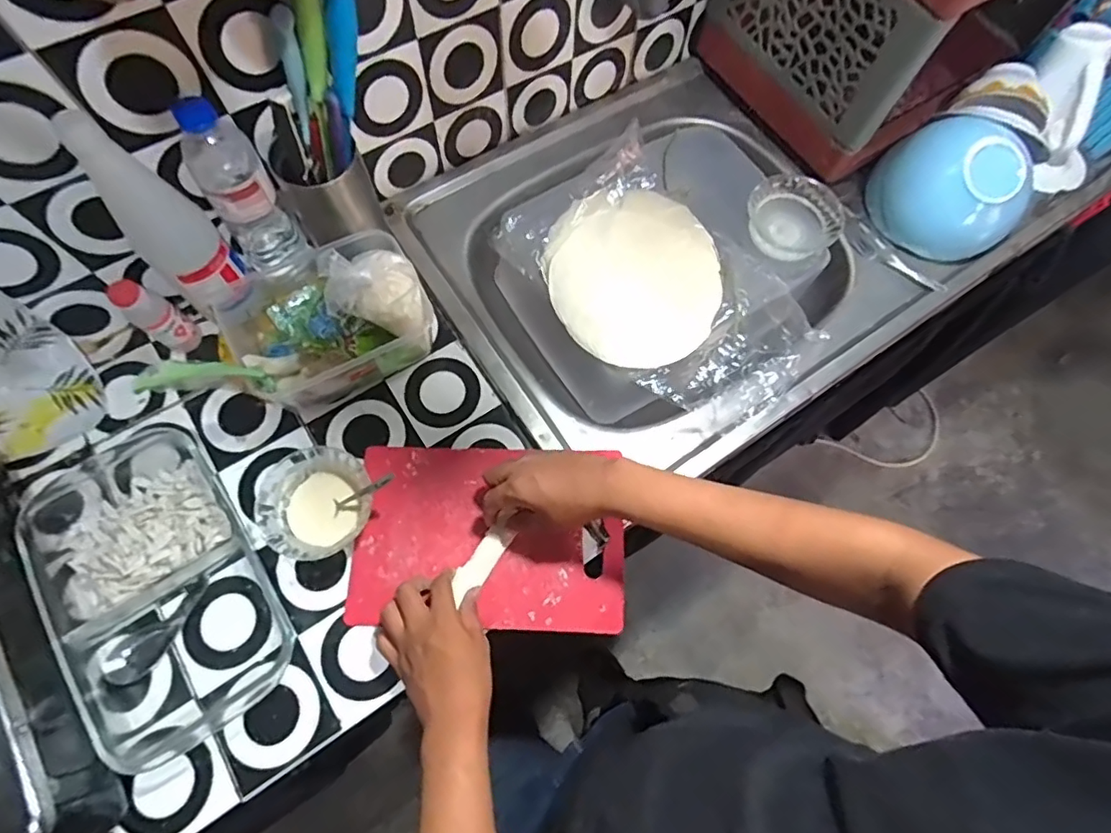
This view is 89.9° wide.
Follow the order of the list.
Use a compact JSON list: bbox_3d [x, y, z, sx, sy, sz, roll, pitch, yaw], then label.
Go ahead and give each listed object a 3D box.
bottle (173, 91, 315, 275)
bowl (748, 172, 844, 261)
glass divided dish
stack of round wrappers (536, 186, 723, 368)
[{"bbox_3d":[-0.318,-0.225,0.566,0.064,0.203,0.061,-35,75,-14],"label":"bottle"},{"bbox_3d":[0.285,-0.235,0.673,0.108,0.055,0.102,1,70,-2],"label":"bowl"},{"bbox_3d":[-0.393,0.152,0.547,0.179,0.044,0.313,-33,74,-13],"label":"glass divided dish"},{"bbox_3d":[0.091,-0.165,0.640,0.197,0.031,0.216,-20,72,-9],"label":"stack of round wrappers"}]

